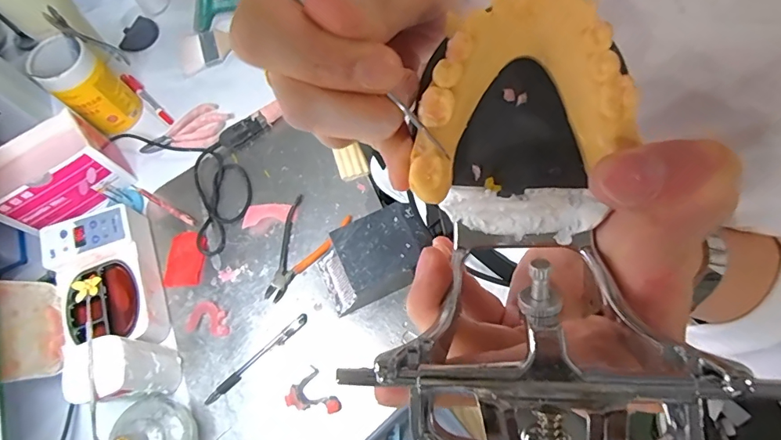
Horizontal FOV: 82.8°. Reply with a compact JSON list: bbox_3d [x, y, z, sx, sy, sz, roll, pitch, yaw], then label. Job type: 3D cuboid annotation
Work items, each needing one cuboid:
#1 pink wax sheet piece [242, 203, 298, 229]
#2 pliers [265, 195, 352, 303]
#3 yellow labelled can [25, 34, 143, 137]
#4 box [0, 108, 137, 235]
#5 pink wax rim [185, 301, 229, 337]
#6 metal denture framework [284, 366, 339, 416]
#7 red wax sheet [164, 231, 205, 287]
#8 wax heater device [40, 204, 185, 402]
[{"bbox_3d":[-0.173,-0.010,0.633,0.077,0.010,0.033,-7,69,3],"label":"pink wax sheet piece"},{"bbox_3d":[-0.132,0.037,0.613,0.084,0.012,0.152,30,75,15],"label":"pliers"},{"bbox_3d":[-0.456,-0.197,0.664,0.083,0.125,0.080,-2,69,5],"label":"yellow labelled can"},{"bbox_3d":[-0.475,-0.061,0.631,0.154,0.097,0.091,-40,71,-10],"label":"box"},{"bbox_3d":[-0.243,0.131,0.590,0.059,0.012,0.041,6,70,8],"label":"pink wax rim"},{"bbox_3d":[-0.093,0.216,0.537,0.060,0.015,0.048,40,78,17],"label":"metal denture framework"},{"bbox_3d":[-0.289,0.054,0.626,0.051,0.009,0.077,-3,69,5],"label":"red wax sheet"},{"bbox_3d":[-0.361,0.103,0.549,0.115,0.119,0.250,-21,69,-3],"label":"wax heater device"}]

